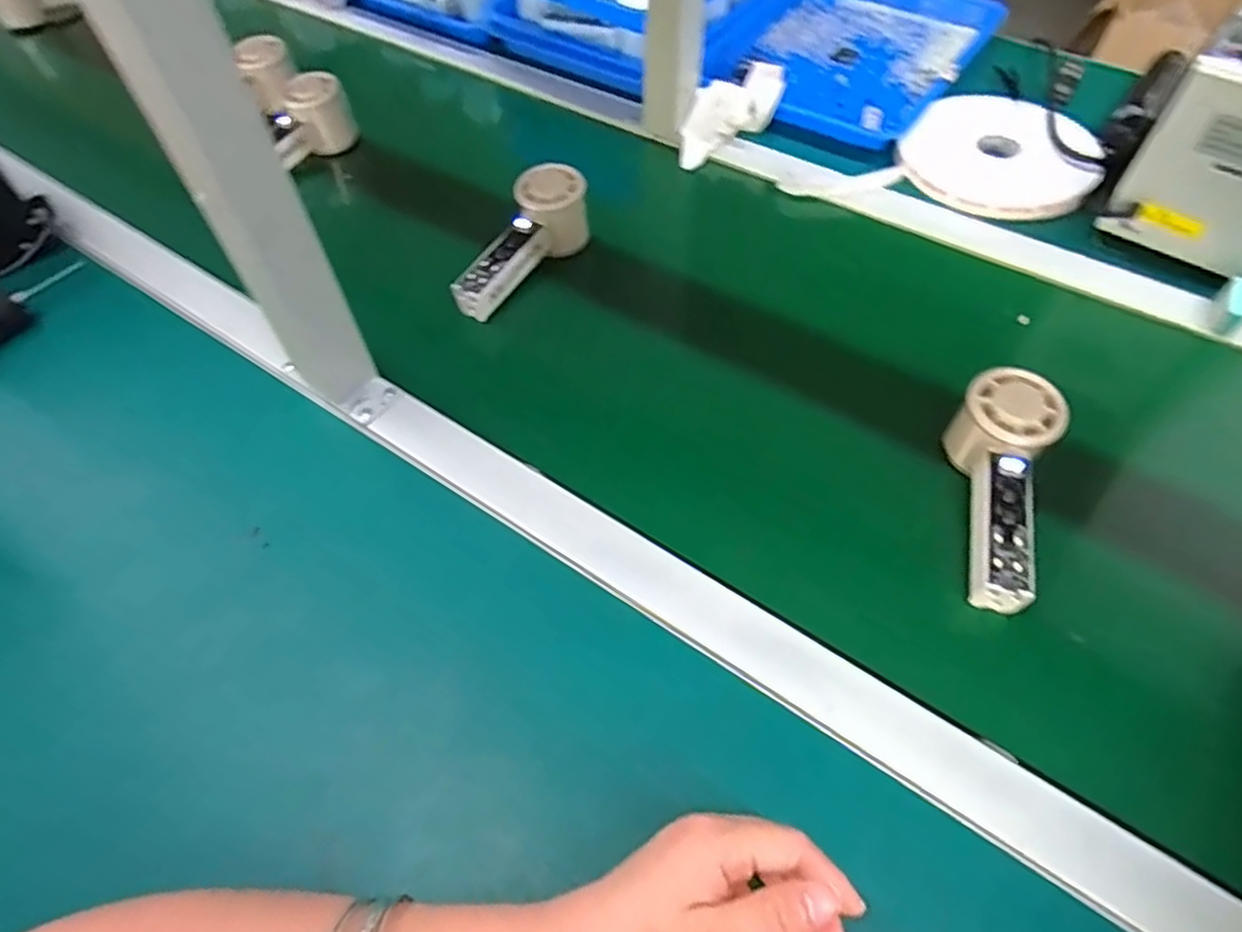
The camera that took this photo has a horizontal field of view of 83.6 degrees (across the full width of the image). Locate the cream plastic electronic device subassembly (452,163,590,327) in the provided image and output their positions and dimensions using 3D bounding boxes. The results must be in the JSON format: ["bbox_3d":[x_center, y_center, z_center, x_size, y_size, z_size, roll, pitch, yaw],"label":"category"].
[{"bbox_3d":[-0.086,-0.183,0.595,0.050,0.069,0.153,31,75,19],"label":"cream plastic electronic device subassembly"}]

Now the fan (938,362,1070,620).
[{"bbox_3d":[0.239,0.019,0.445,0.054,0.057,0.150,12,69,8],"label":"fan"}]

